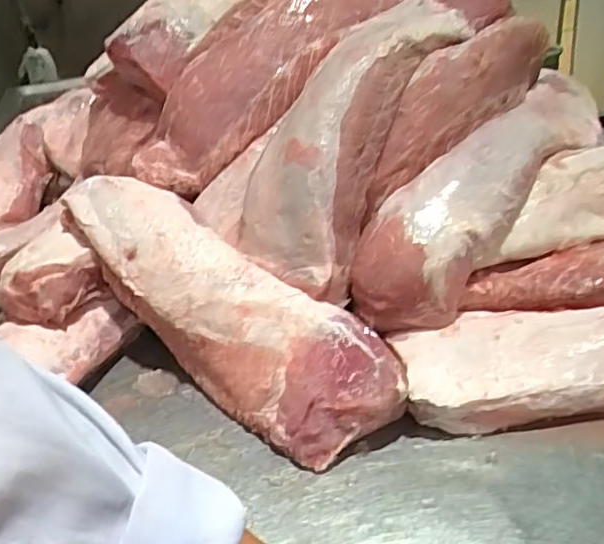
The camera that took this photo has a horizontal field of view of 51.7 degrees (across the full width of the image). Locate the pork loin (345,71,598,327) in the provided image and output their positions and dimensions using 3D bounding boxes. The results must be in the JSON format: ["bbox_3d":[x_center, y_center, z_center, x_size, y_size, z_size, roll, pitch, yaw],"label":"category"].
[{"bbox_3d":[0.229,-0.101,0.735,0.103,0.136,0.457,21,42,37],"label":"pork loin"}]

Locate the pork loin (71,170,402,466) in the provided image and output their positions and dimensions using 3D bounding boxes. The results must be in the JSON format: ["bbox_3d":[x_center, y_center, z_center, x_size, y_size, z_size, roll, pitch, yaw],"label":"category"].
[{"bbox_3d":[-0.094,0.040,0.673,0.439,0.109,0.126,35,49,25],"label":"pork loin"}]

